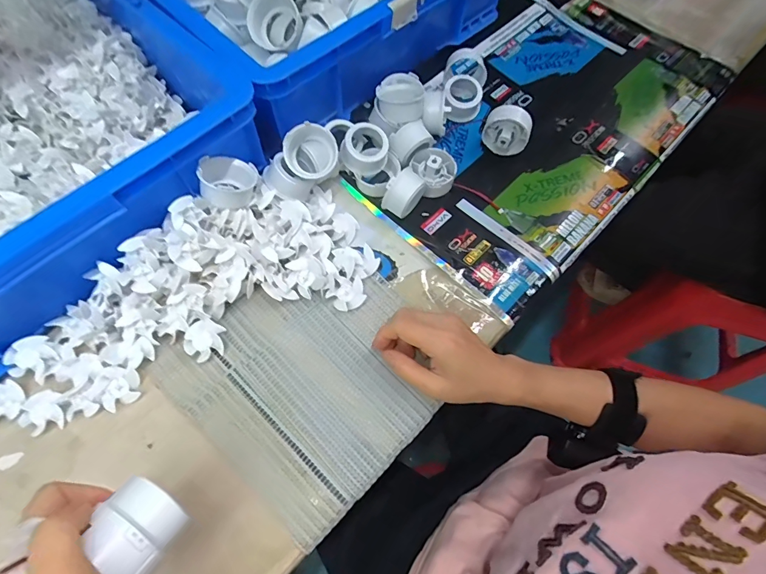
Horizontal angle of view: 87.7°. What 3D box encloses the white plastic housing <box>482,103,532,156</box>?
[{"bbox_3d":[0.148,-0.186,0.475,0.052,0.057,0.027,12,67,2],"label":"white plastic housing"}]

